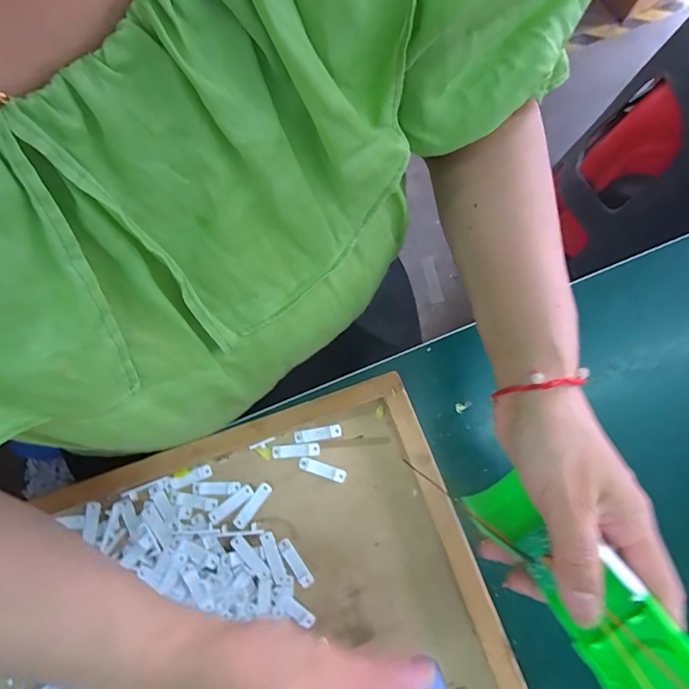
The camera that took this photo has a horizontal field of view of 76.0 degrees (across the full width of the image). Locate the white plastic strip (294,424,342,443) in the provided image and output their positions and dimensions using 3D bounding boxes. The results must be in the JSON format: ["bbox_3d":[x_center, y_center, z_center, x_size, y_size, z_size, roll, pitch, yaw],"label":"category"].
[{"bbox_3d":[-0.021,0.072,0.353,0.038,0.004,0.010,-10,77,-2],"label":"white plastic strip"}]

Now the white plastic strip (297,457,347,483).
[{"bbox_3d":[-0.017,0.099,0.348,0.038,0.004,0.010,18,77,4],"label":"white plastic strip"}]

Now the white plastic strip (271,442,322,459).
[{"bbox_3d":[-0.038,0.085,0.350,0.037,0.004,0.011,-5,77,-1],"label":"white plastic strip"}]

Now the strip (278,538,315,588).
[{"bbox_3d":[-0.037,0.165,0.333,0.009,0.004,0.038,-34,79,-8],"label":"strip"}]

